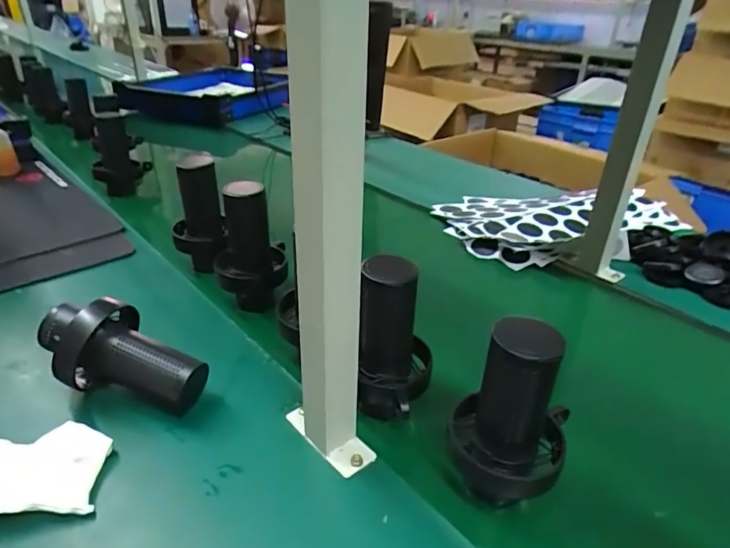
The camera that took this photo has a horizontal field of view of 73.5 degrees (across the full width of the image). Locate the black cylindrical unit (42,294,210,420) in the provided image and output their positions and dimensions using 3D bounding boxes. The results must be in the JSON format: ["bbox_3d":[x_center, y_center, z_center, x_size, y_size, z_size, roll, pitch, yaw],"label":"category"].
[{"bbox_3d":[-0.259,0.088,0.526,0.179,0.082,0.086,24,33,5],"label":"black cylindrical unit"}]

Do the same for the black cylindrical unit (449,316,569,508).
[{"bbox_3d":[0.129,0.116,0.422,0.091,0.171,0.096,2,31,-1],"label":"black cylindrical unit"}]

